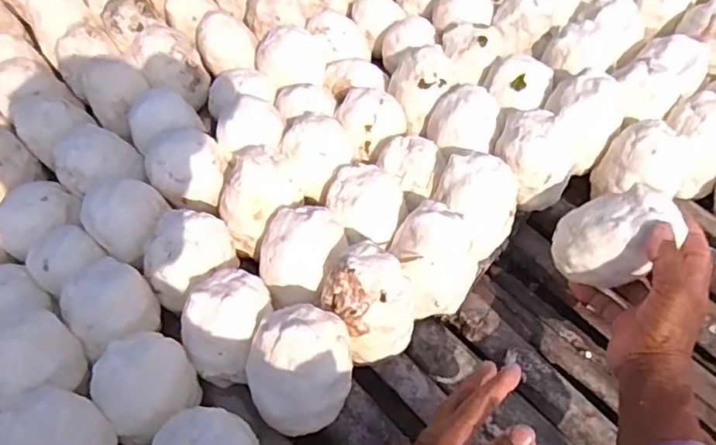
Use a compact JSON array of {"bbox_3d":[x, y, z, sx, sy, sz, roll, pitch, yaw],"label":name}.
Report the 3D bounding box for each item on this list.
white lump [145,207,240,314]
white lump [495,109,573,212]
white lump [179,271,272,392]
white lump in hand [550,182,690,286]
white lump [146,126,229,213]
[{"bbox_3d":[-0.159,0.030,0.536,0.086,0.062,0.069,-32,63,-17],"label":"white lump"},{"bbox_3d":[0.182,-0.070,0.601,0.067,0.070,0.086,-26,61,-14],"label":"white lump"},{"bbox_3d":[-0.113,0.090,0.507,0.066,0.082,0.086,14,59,10],"label":"white lump"},{"bbox_3d":[0.228,0.014,0.507,0.089,0.073,0.064,18,60,12],"label":"white lump in hand"},{"bbox_3d":[-0.173,-0.057,0.598,0.072,0.053,0.069,-1,58,1],"label":"white lump"}]

